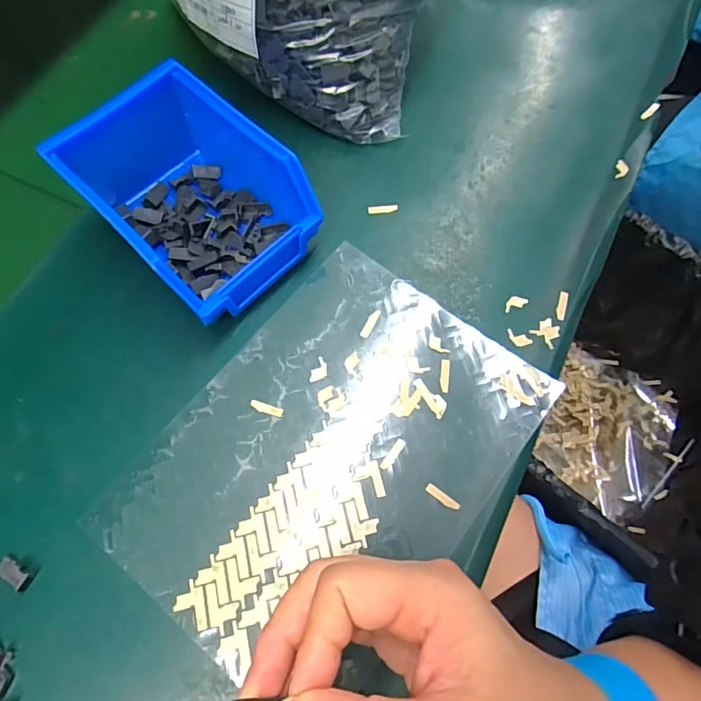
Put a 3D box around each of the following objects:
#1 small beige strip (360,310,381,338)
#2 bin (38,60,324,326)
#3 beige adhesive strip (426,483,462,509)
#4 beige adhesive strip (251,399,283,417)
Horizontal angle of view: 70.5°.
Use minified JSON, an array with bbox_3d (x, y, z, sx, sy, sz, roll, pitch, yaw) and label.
[{"bbox_3d":[0.014,-0.019,0.338,0.006,0.004,0.022,27,73,9],"label":"small beige strip"},{"bbox_3d":[-0.102,-0.098,0.331,0.139,0.077,0.103,42,75,16],"label":"bin"},{"bbox_3d":[0.055,0.088,0.296,0.022,0.004,0.006,35,73,14],"label":"beige adhesive strip"},{"bbox_3d":[-0.054,0.037,0.315,0.022,0.004,0.006,17,70,8],"label":"beige adhesive strip"}]

